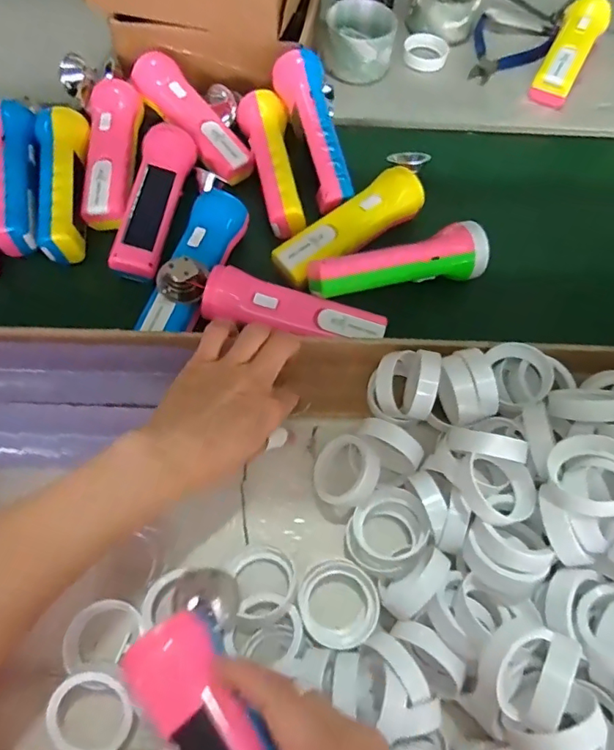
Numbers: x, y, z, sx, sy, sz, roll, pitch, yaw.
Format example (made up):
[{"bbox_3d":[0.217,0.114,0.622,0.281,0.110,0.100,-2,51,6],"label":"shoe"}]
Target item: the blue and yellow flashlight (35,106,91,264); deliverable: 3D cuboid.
[{"bbox_3d":[-0.230,-0.183,0.503,0.044,0.041,0.155,-8,66,-6],"label":"blue and yellow flashlight"}]

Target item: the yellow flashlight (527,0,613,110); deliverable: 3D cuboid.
[{"bbox_3d":[0.318,-0.390,0.636,0.050,0.041,0.176,27,67,9],"label":"yellow flashlight"}]

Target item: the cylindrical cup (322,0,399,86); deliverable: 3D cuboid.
[{"bbox_3d":[0.062,-0.389,0.612,0.078,0.047,0.089,10,66,2],"label":"cylindrical cup"}]

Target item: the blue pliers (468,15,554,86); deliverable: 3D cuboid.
[{"bbox_3d":[0.233,-0.396,0.648,0.099,0.019,0.108,1,66,-2],"label":"blue pliers"}]

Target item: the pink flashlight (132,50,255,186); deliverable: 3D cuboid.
[{"bbox_3d":[-0.118,-0.264,0.543,0.044,0.043,0.155,-38,73,-18],"label":"pink flashlight"}]

